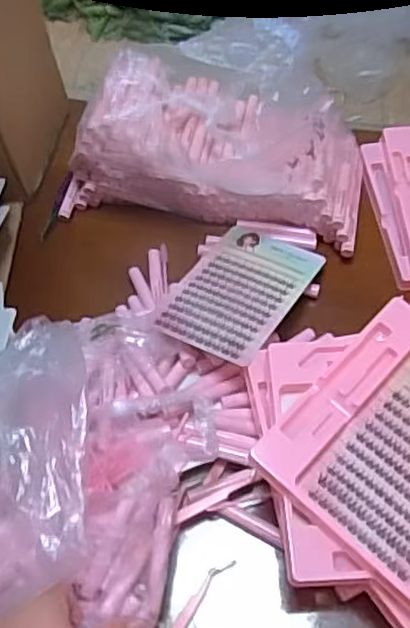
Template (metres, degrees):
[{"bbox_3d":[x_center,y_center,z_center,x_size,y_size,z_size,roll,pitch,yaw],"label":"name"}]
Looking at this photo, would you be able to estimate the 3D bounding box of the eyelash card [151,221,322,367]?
[{"bbox_3d":[0.036,-0.025,0.663,0.105,0.005,0.170,22,49,22],"label":"eyelash card"}]

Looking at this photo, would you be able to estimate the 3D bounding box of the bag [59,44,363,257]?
[{"bbox_3d":[0.020,-0.190,0.729,0.313,0.112,0.179,14,60,12],"label":"bag"}]

